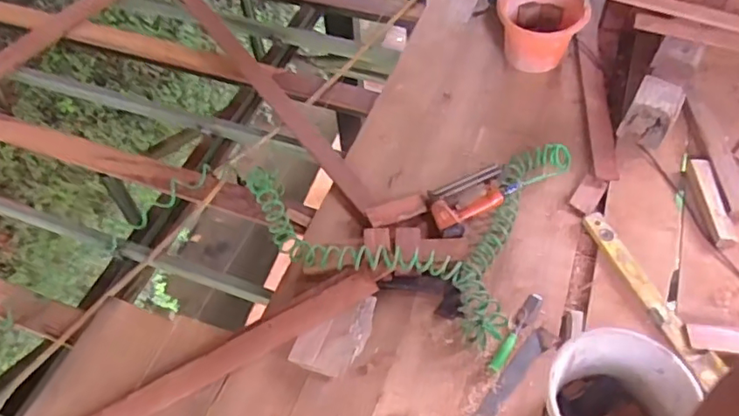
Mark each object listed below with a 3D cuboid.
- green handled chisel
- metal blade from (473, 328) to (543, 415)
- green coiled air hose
[{"bbox_3d":[0.355,0.297,1.376,0.036,0.021,0.227,30,61,20],"label":"green handled chisel"},{"bbox_3d":[0.321,0.392,1.311,0.042,0.009,0.295,35,58,23],"label":"metal blade"},{"bbox_3d":[0.070,-0.067,1.570,0.804,0.091,0.620,22,59,15],"label":"green coiled air hose"}]

